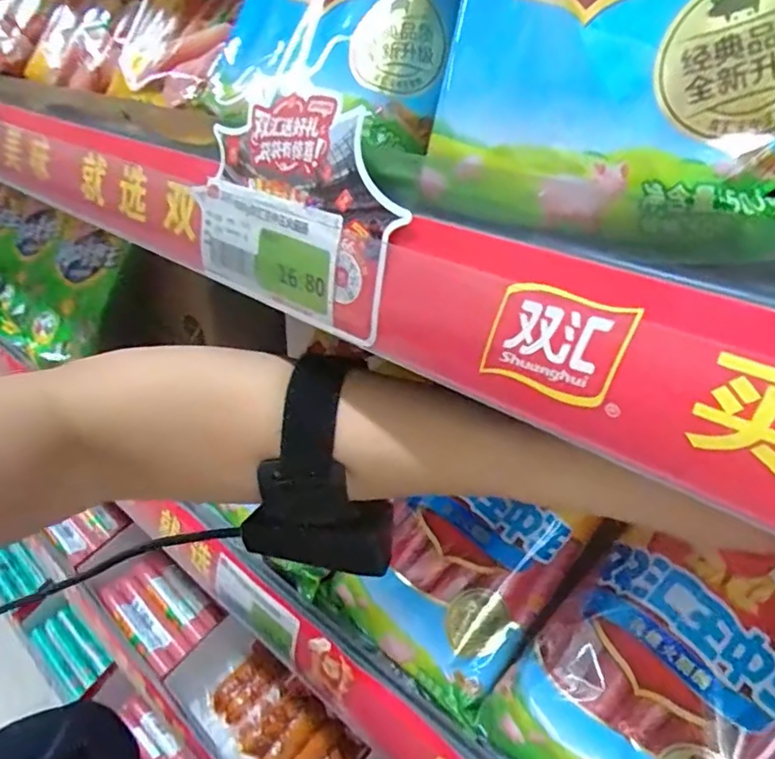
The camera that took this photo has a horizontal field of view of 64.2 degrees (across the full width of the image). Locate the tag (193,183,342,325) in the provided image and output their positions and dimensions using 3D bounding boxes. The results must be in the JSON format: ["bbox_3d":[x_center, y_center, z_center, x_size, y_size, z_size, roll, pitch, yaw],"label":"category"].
[{"bbox_3d":[-0.048,-0.050,0.233,0.081,0.035,0.008,26,39,35],"label":"tag"}]

